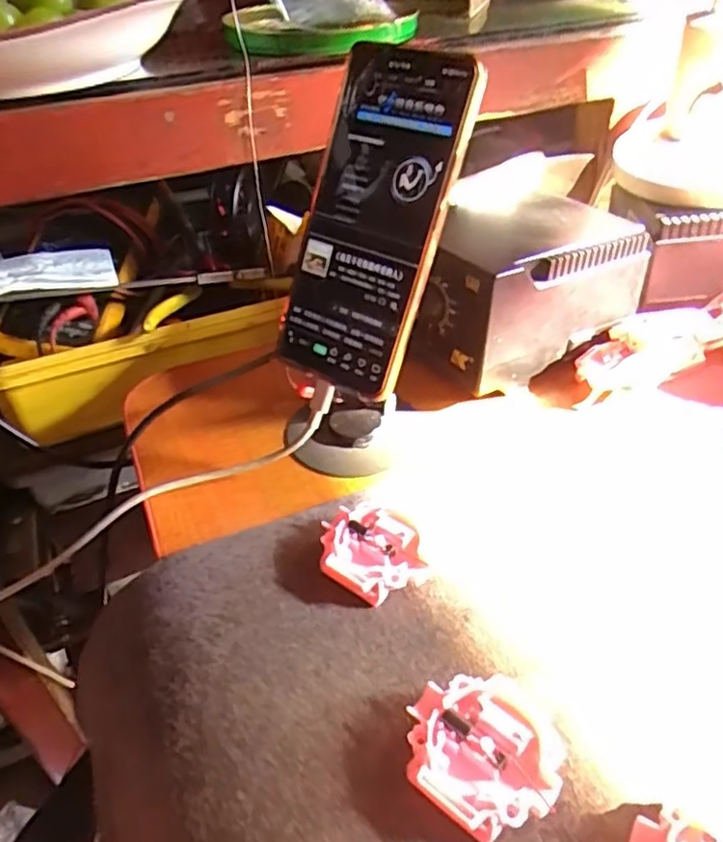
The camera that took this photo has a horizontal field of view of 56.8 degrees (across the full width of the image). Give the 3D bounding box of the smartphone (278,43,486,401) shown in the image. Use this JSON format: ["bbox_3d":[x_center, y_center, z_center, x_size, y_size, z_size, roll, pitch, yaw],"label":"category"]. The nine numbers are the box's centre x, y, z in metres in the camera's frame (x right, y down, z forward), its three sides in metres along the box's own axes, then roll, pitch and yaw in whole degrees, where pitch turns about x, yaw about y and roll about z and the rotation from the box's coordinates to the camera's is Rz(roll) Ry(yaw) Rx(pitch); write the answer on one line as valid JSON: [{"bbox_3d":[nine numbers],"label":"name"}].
[{"bbox_3d":[0.004,-0.099,0.339,0.074,0.165,0.009,26,17,32],"label":"smartphone"}]

